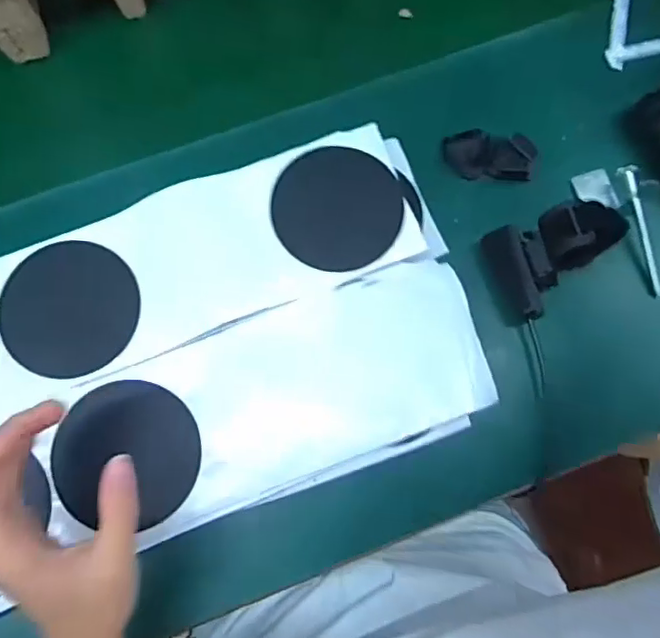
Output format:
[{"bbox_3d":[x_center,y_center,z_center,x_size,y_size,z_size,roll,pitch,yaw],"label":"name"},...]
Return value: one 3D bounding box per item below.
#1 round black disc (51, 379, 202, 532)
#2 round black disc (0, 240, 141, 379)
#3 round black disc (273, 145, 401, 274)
[{"bbox_3d":[-0.131,0.089,0.370,0.091,0.007,0.089,0,77,-1],"label":"round black disc"},{"bbox_3d":[-0.178,-0.007,0.391,0.090,0.008,0.088,0,77,-1],"label":"round black disc"},{"bbox_3d":[0.006,-0.080,0.418,0.091,0.004,0.087,0,91,-10],"label":"round black disc"}]

